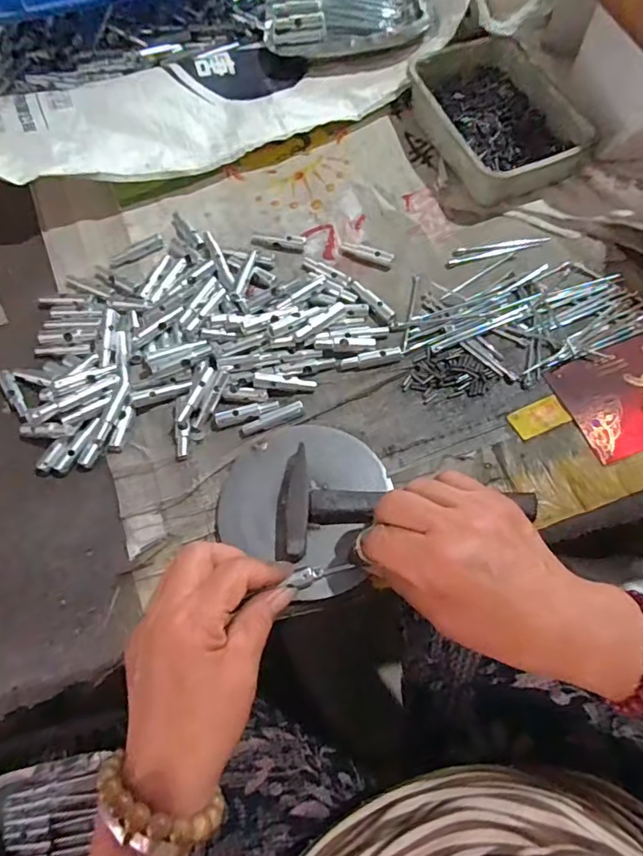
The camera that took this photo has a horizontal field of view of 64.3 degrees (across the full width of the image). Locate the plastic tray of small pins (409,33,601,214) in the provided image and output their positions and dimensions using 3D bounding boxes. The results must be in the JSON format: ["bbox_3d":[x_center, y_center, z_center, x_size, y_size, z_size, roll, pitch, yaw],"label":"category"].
[{"bbox_3d":[0.171,-0.304,0.495,0.127,0.045,0.176,-27,70,-7],"label":"plastic tray of small pins"}]

